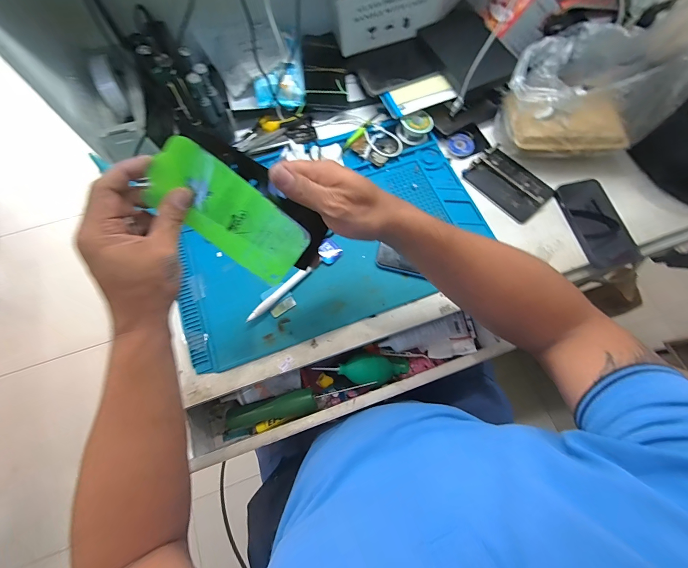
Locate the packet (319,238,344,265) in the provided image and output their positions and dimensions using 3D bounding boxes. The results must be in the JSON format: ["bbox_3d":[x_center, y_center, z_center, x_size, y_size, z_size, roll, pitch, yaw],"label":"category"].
[{"bbox_3d":[-0.022,-0.050,0.475,0.034,0.010,0.035,38,74,12],"label":"packet"}]

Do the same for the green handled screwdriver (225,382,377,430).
[{"bbox_3d":[-0.067,0.180,0.475,0.221,0.043,0.035,-10,70,-4],"label":"green handled screwdriver"}]

